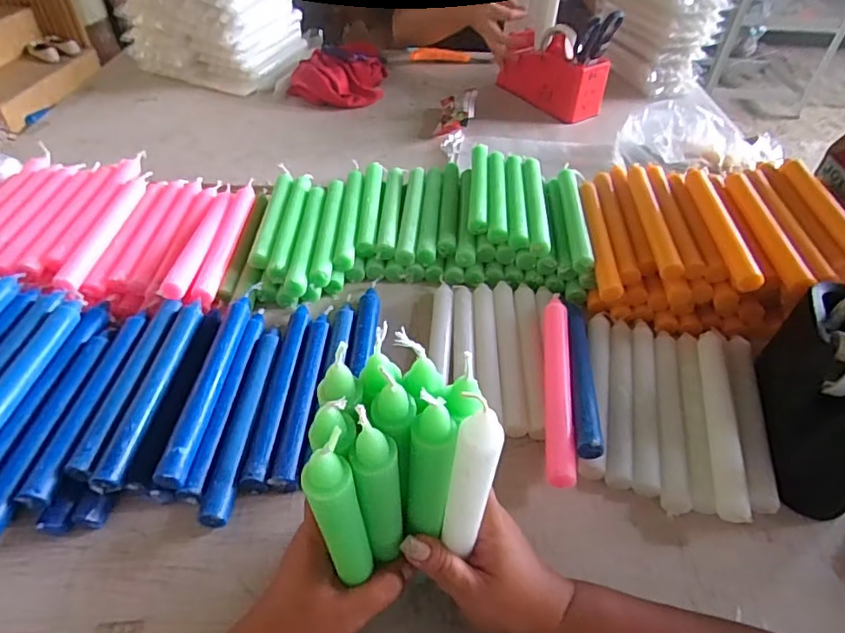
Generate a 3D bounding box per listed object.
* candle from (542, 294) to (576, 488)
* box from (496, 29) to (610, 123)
[{"bbox_3d":[0.123,0.060,0.500,0.024,0.024,0.207,6,44,5],"label":"candle"},{"bbox_3d":[0.228,-0.440,0.995,0.070,0.095,0.211,-26,50,-26],"label":"box"}]

